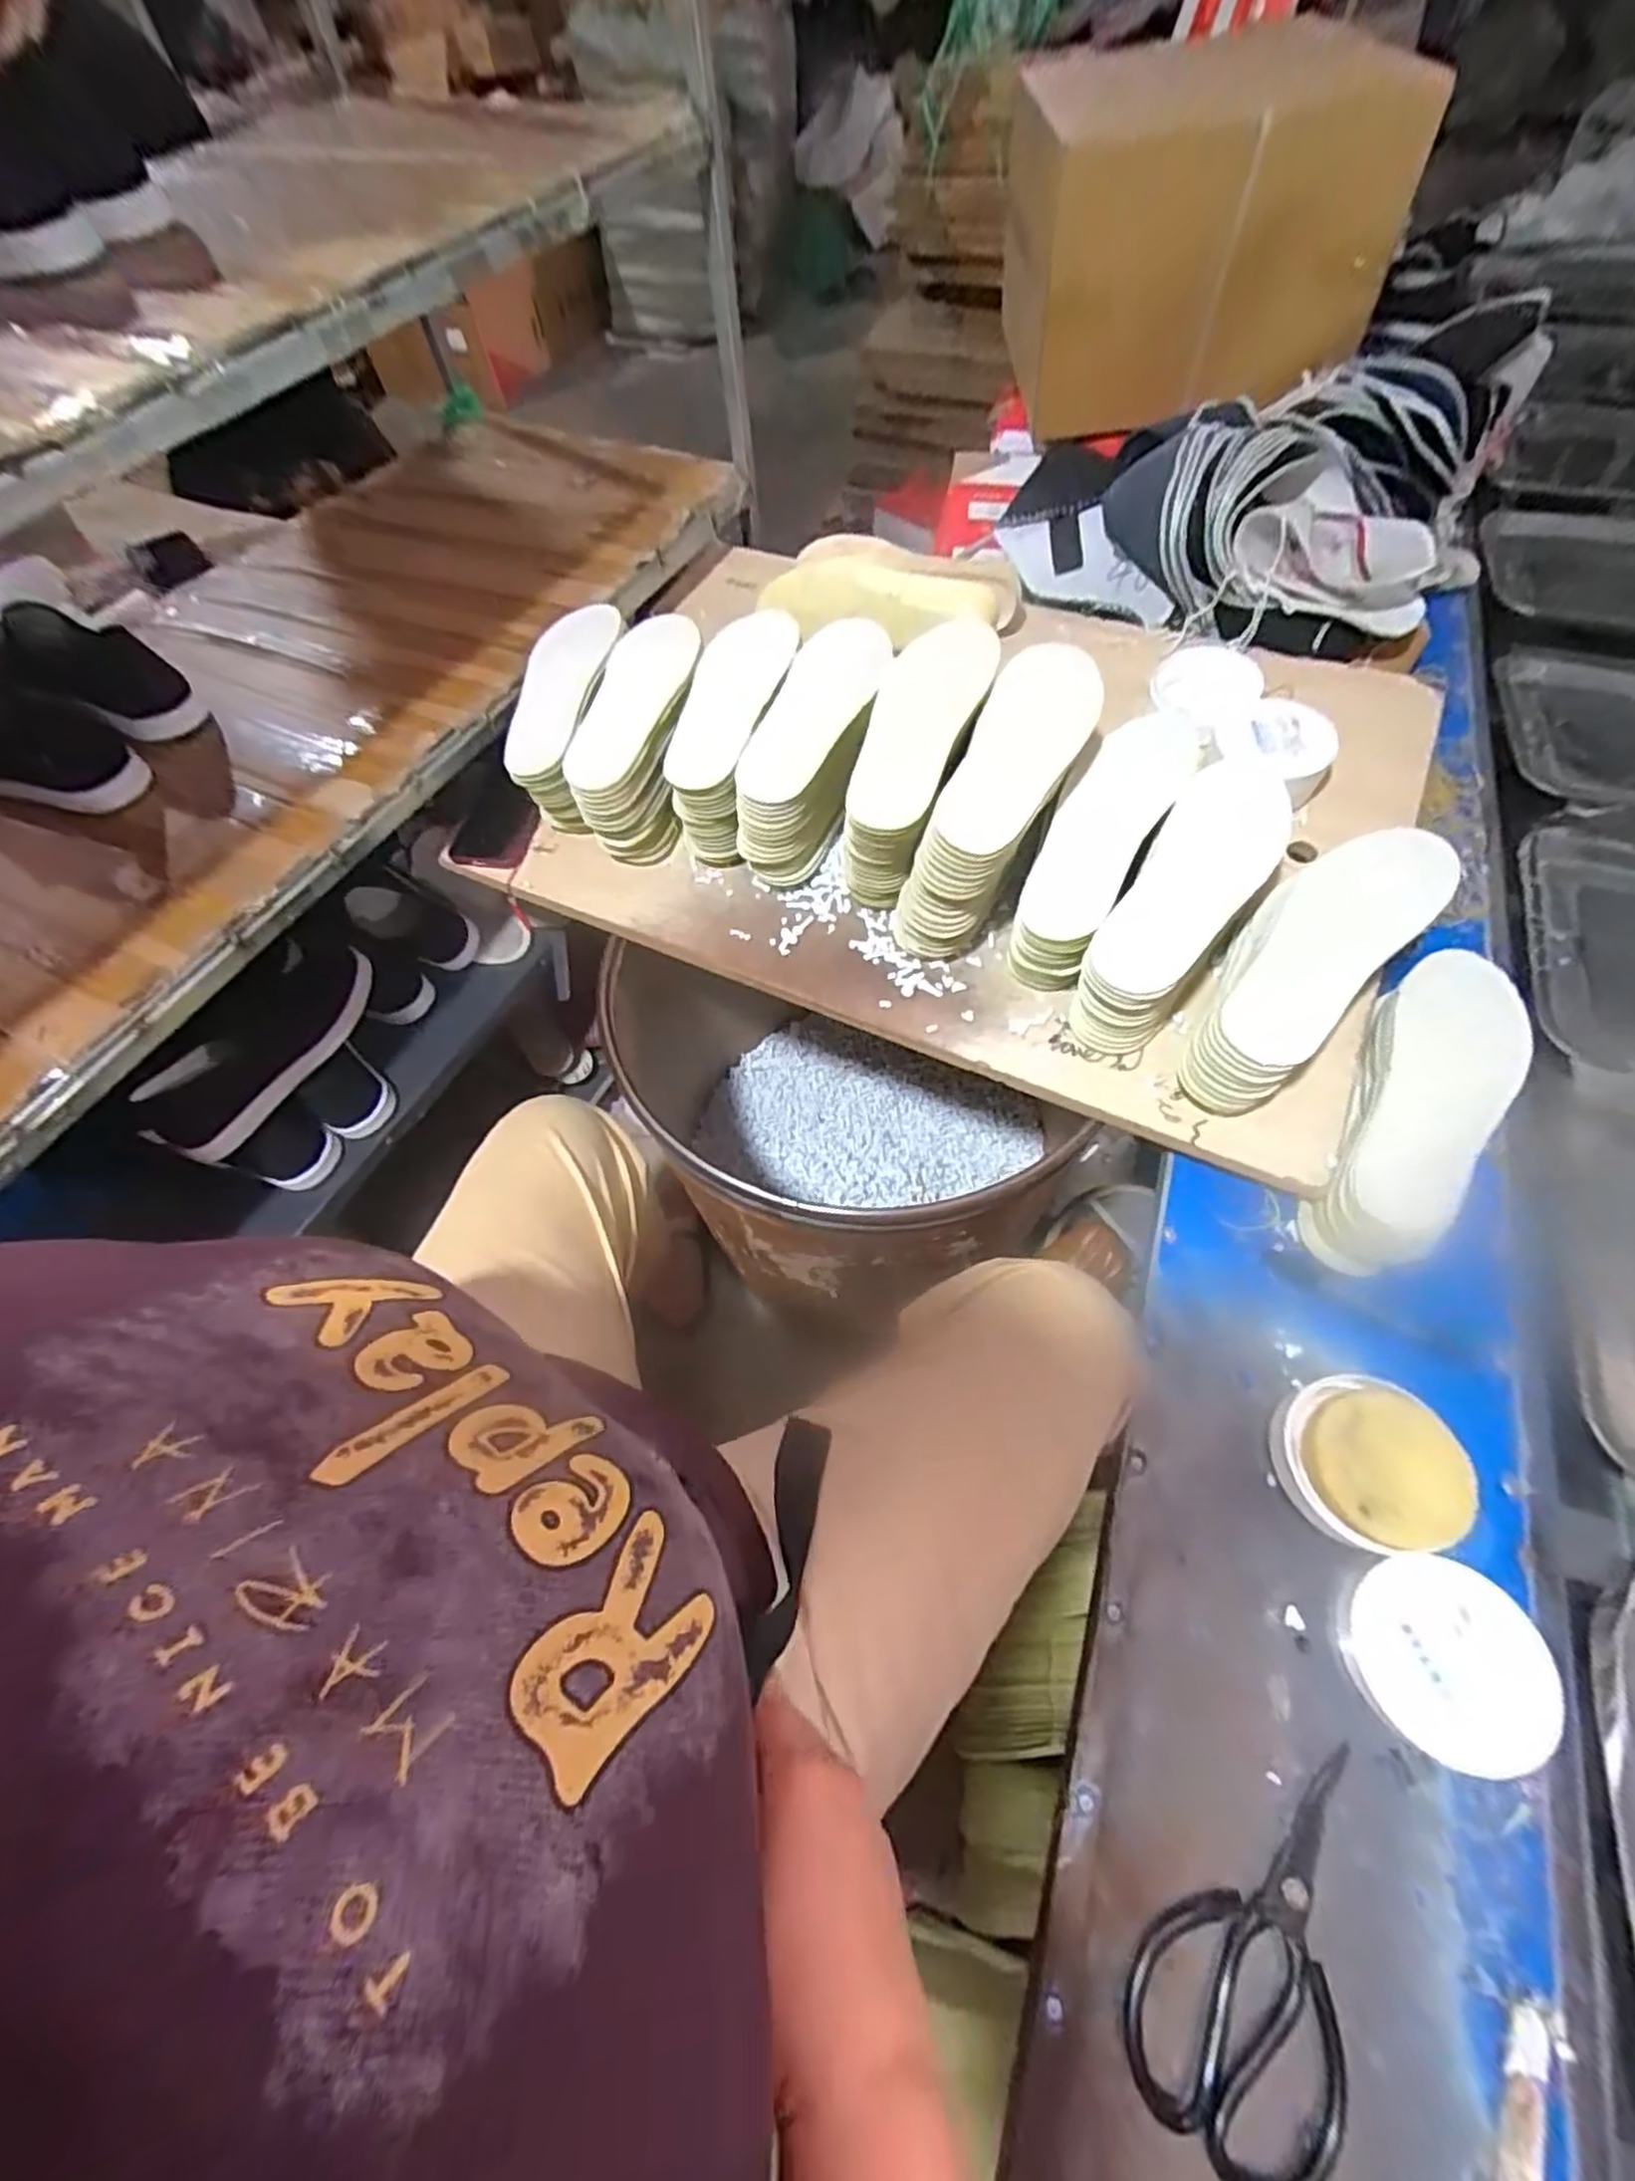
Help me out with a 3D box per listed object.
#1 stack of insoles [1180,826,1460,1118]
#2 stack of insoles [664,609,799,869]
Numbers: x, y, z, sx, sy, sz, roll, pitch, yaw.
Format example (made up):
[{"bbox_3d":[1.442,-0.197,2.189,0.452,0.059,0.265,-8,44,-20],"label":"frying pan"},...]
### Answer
[{"bbox_3d":[0.376,-0.099,0.577,0.261,0.095,0.096,-41,68,-17],"label":"stack of insoles"},{"bbox_3d":[-0.079,-0.353,0.745,0.087,0.121,0.249,11,63,8],"label":"stack of insoles"}]

